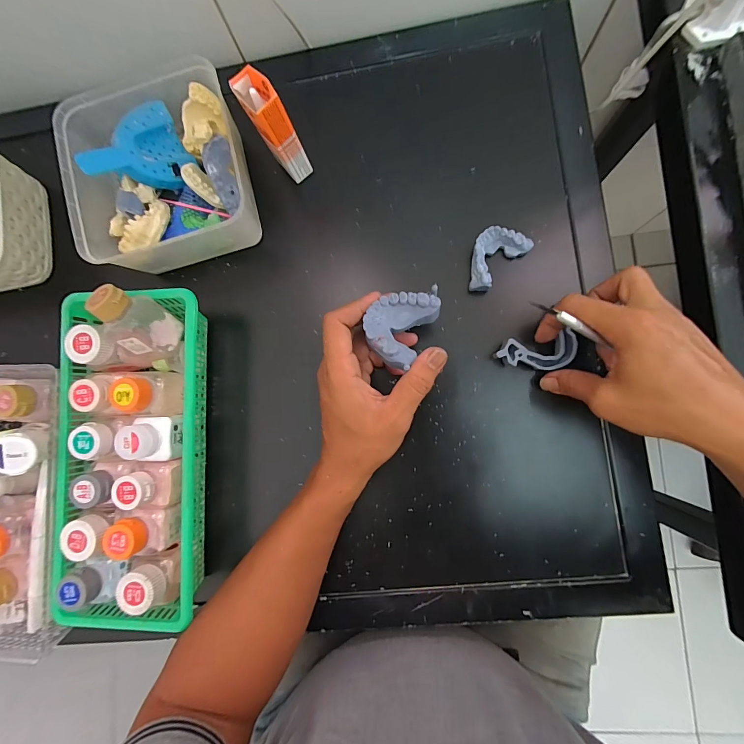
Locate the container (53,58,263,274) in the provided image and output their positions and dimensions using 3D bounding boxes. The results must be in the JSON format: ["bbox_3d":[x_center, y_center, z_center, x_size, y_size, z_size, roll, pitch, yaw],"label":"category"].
[{"bbox_3d":[-0.200,-0.192,0.352,0.161,0.074,0.168,0,86,6],"label":"container"}]

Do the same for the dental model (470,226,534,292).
[{"bbox_3d":[0.115,-0.111,0.348,0.068,0.022,0.041,-44,83,2],"label":"dental model"}]

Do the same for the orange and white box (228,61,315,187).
[{"bbox_3d":[-0.088,-0.223,0.334,0.028,0.092,0.044,-33,84,3],"label":"orange and white box"}]

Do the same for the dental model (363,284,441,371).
[{"bbox_3d":[0.025,-0.042,0.306,0.048,0.025,0.076,26,77,14],"label":"dental model"}]

